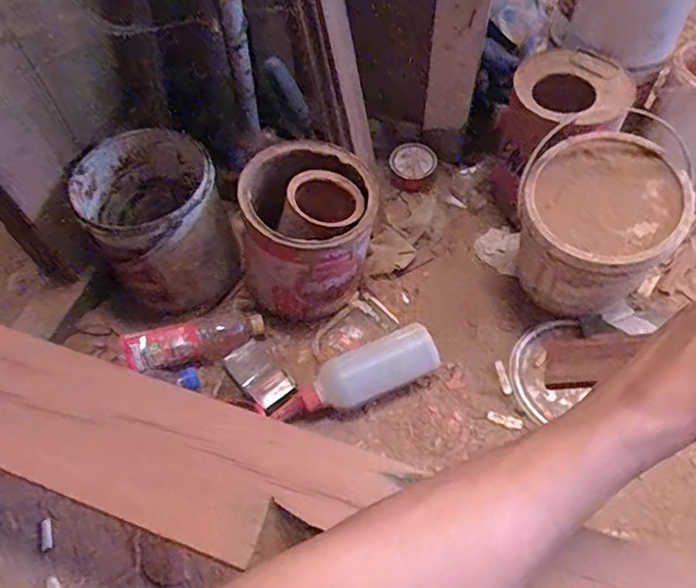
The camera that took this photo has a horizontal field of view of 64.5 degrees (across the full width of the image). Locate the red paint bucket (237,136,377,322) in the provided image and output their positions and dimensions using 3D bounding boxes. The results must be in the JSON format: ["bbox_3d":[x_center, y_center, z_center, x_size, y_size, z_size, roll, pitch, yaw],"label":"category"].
[{"bbox_3d":[-0.052,-0.086,0.758,0.182,0.186,0.175,2,58,5],"label":"red paint bucket"}]

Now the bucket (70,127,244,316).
[{"bbox_3d":[-0.259,-0.093,0.784,0.174,0.204,0.184,-28,60,-14],"label":"bucket"}]

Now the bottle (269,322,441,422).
[{"bbox_3d":[0.011,0.108,0.708,0.216,0.053,0.056,-21,59,-10],"label":"bottle"}]

